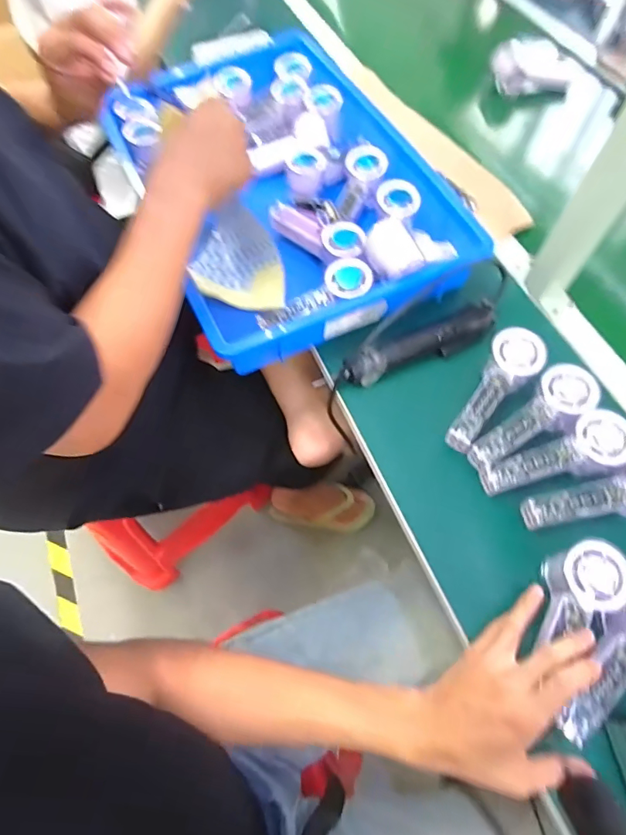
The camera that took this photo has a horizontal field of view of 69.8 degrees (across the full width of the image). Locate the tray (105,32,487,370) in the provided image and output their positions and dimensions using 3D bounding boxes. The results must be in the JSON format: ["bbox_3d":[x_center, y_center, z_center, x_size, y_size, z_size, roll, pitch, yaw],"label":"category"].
[{"bbox_3d":[-0.051,-0.358,0.650,0.350,0.091,0.581,-21,65,-11],"label":"tray"}]

